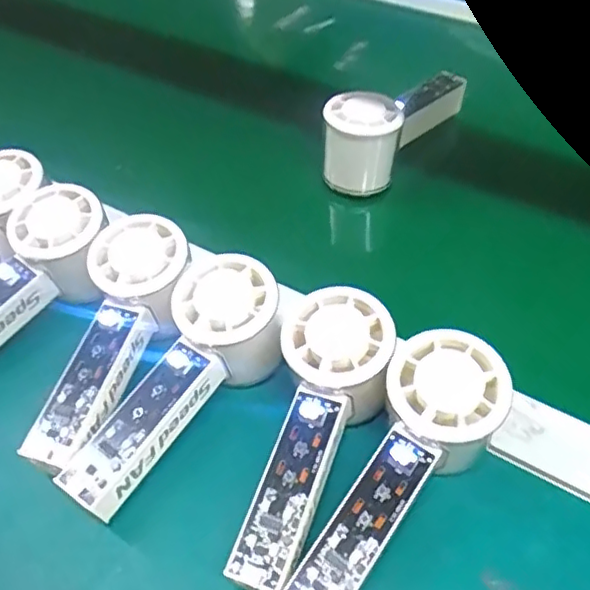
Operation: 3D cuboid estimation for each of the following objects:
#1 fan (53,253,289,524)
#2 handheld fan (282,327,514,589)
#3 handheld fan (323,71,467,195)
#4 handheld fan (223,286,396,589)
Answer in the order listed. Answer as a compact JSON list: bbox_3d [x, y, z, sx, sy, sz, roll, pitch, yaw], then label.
[{"bbox_3d":[-0.058,0.050,0.336,0.059,0.057,0.150,30,71,27],"label":"fan"},{"bbox_3d":[0.050,0.089,0.300,0.053,0.051,0.150,30,70,27],"label":"handheld fan"},{"bbox_3d":[0.079,-0.141,0.494,0.047,0.061,0.159,29,56,26],"label":"handheld fan"},{"bbox_3d":[0.009,0.071,0.314,0.056,0.050,0.149,15,65,17],"label":"handheld fan"}]

